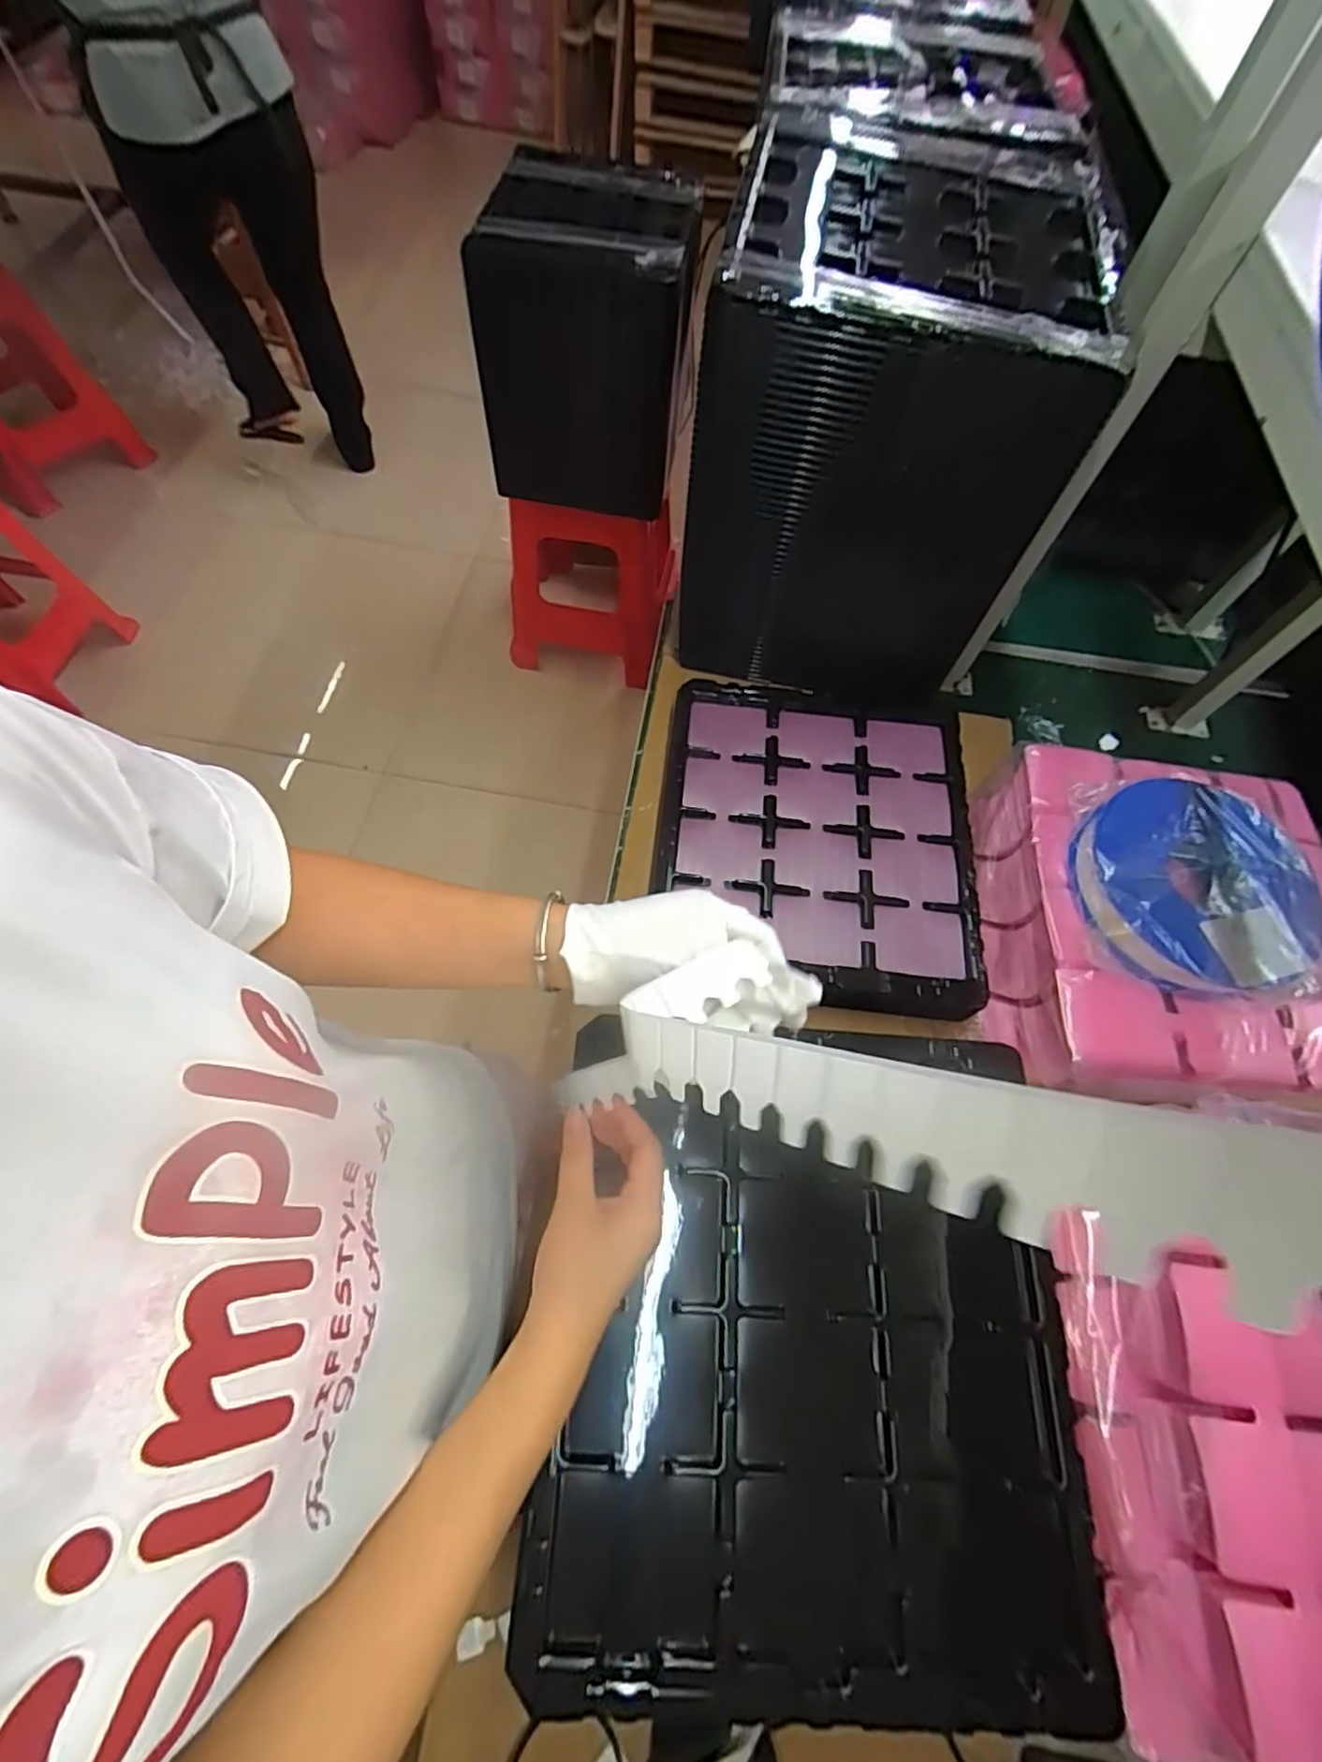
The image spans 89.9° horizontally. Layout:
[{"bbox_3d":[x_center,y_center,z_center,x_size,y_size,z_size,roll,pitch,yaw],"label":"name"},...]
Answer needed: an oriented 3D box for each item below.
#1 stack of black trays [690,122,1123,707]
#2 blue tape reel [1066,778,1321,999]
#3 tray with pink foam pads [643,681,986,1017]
[{"bbox_3d":[0.227,-0.479,0.770,0.350,0.443,0.333,11,65,2],"label":"stack of black trays"},{"bbox_3d":[0.488,0.004,0.604,0.209,0.036,0.197,1,65,-3],"label":"blue tape reel"},{"bbox_3d":[0.171,-0.050,0.730,0.333,0.034,0.378,5,65,-1],"label":"tray with pink foam pads"}]

